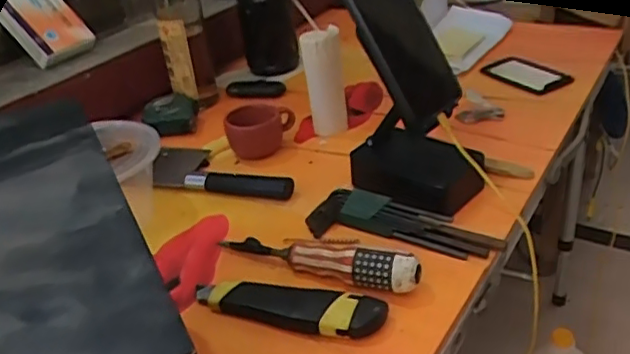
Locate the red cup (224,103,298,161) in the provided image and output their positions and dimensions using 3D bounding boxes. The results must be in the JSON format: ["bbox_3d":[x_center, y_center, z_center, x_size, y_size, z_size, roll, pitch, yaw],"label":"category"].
[{"bbox_3d":[-0.062,-0.050,0.716,0.083,0.055,0.051,-11,31,-7],"label":"red cup"}]

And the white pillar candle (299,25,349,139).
[{"bbox_3d":[0.013,-0.113,0.736,0.048,0.133,0.036,-8,31,-3],"label":"white pillar candle"}]

